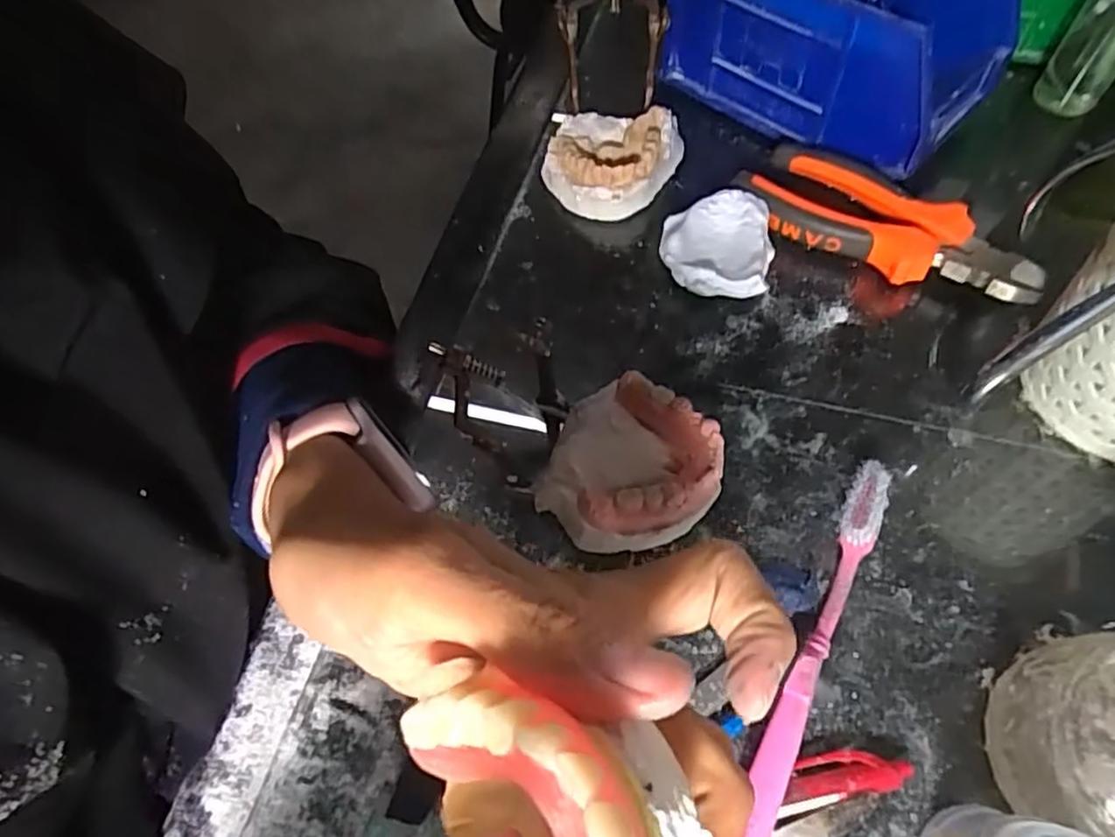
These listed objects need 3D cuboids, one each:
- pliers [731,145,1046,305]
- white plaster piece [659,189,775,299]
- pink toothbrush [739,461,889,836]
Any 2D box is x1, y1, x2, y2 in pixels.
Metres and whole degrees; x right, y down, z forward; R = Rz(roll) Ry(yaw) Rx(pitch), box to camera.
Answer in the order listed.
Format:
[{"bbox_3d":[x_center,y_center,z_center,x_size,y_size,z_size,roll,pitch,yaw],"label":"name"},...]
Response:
[{"bbox_3d":[0.170,-0.098,0.357,0.150,0.027,0.057,35,69,21],"label":"pliers"},{"bbox_3d":[0.082,-0.088,0.357,0.055,0.023,0.055,-2,61,3],"label":"white plaster piece"},{"bbox_3d":[0.089,0.101,0.254,0.014,0.021,0.191,24,65,16],"label":"pink toothbrush"}]

